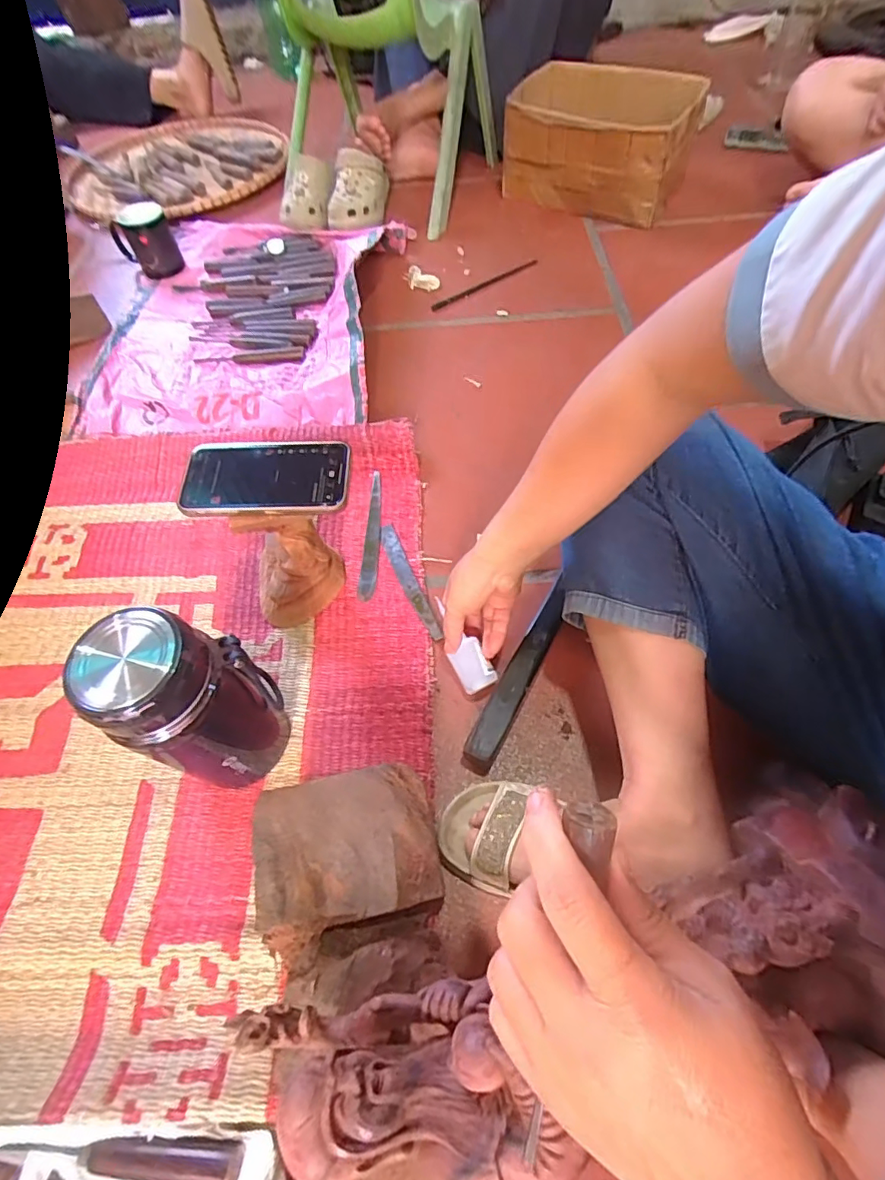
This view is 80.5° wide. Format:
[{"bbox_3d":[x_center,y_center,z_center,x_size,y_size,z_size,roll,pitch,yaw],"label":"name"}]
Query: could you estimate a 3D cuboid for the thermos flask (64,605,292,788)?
[{"bbox_3d":[-0.202,0.098,0.440,0.078,0.220,0.097,21,63,13],"label":"thermos flask"}]

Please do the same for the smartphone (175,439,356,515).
[{"bbox_3d":[-0.160,-0.103,0.473,0.148,0.013,0.076,-4,59,2],"label":"smartphone"}]

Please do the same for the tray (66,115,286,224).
[{"bbox_3d":[-0.593,-0.957,1.162,0.459,0.026,0.489,-16,61,-7],"label":"tray"}]

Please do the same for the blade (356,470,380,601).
[{"bbox_3d":[-0.086,-0.073,0.655,0.022,0.008,0.185,2,60,3],"label":"blade"}]

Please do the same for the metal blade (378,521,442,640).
[{"bbox_3d":[-0.041,-0.012,0.620,0.022,0.006,0.166,-22,62,-10],"label":"metal blade"}]

